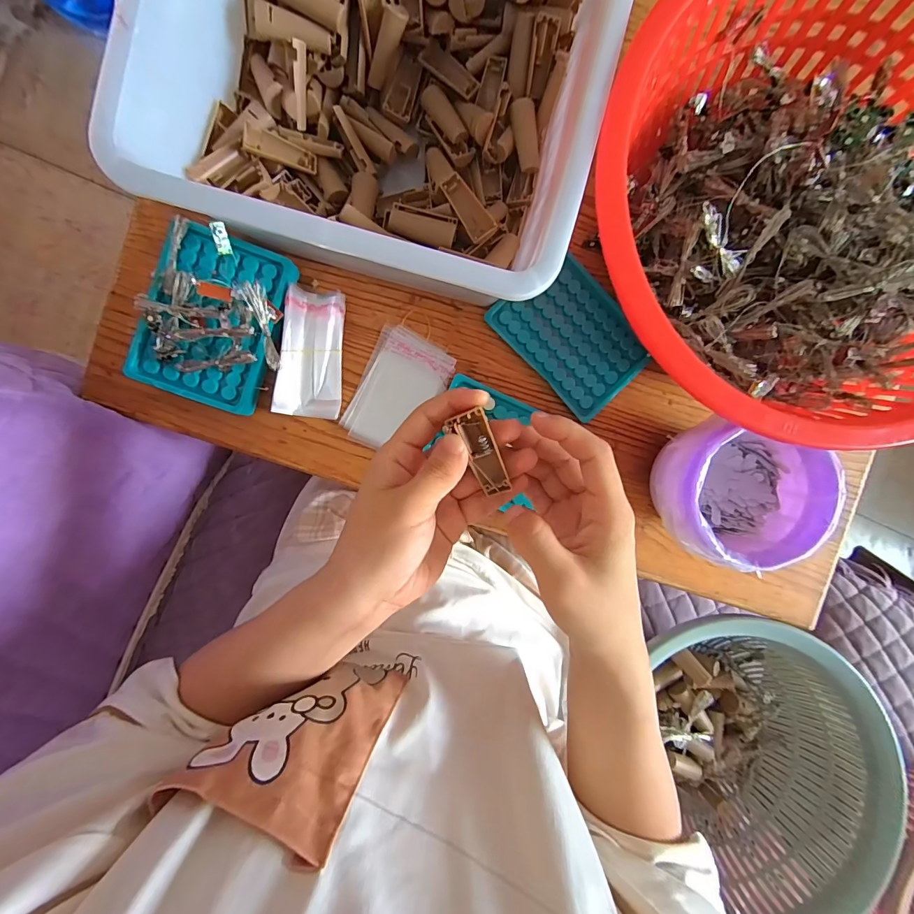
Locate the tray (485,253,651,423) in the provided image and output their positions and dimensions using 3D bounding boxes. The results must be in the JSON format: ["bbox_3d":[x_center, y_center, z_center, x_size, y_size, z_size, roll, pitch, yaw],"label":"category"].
[{"bbox_3d":[0.105,-0.108,0.362,0.093,0.007,0.126,-43,95,-1],"label":"tray"}]

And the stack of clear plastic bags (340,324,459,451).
[{"bbox_3d":[-0.051,-0.057,0.360,0.069,0.006,0.104,25,91,-5],"label":"stack of clear plastic bags"}]

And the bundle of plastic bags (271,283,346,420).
[{"bbox_3d":[-0.122,-0.087,0.344,0.048,0.022,0.103,7,93,-4],"label":"bundle of plastic bags"}]

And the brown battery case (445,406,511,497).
[{"bbox_3d":[0.013,-0.002,0.221,0.018,0.013,0.046,-25,106,-2],"label":"brown battery case"}]

